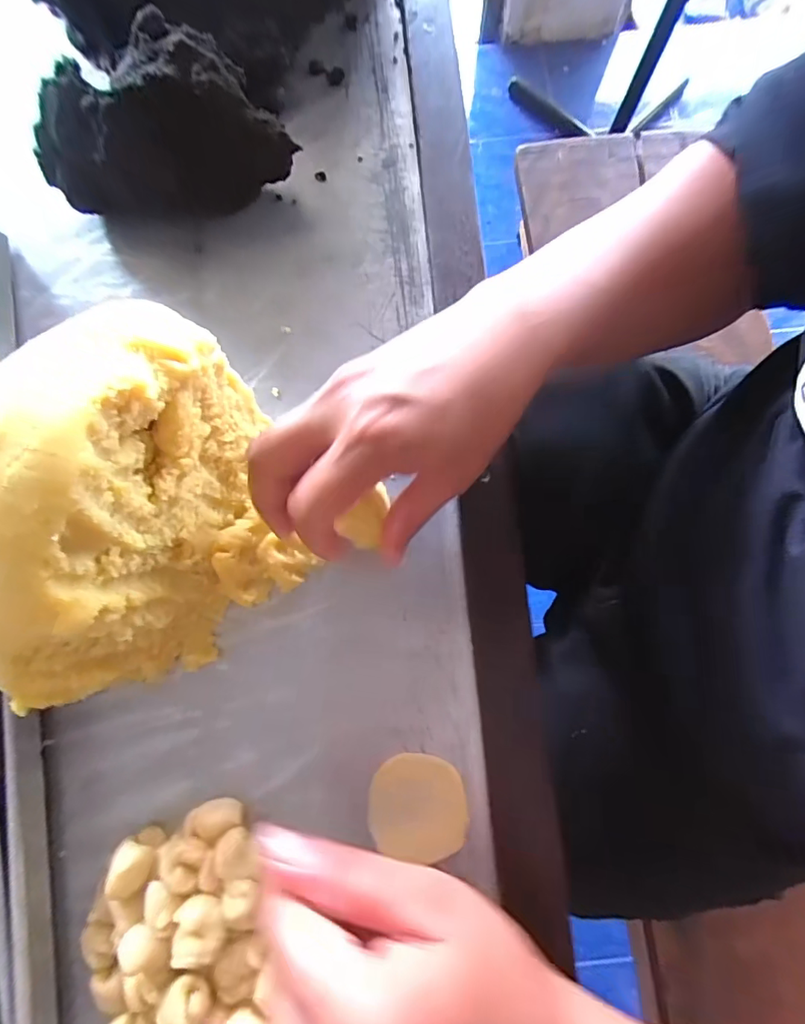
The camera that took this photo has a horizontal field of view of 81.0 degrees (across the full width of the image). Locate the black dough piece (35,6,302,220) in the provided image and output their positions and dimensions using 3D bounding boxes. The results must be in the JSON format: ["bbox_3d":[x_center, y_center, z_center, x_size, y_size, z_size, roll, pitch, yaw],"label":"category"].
[{"bbox_3d":[-0.154,-0.237,0.301,0.154,0.076,0.069,-19,79,-3],"label":"black dough piece"}]

